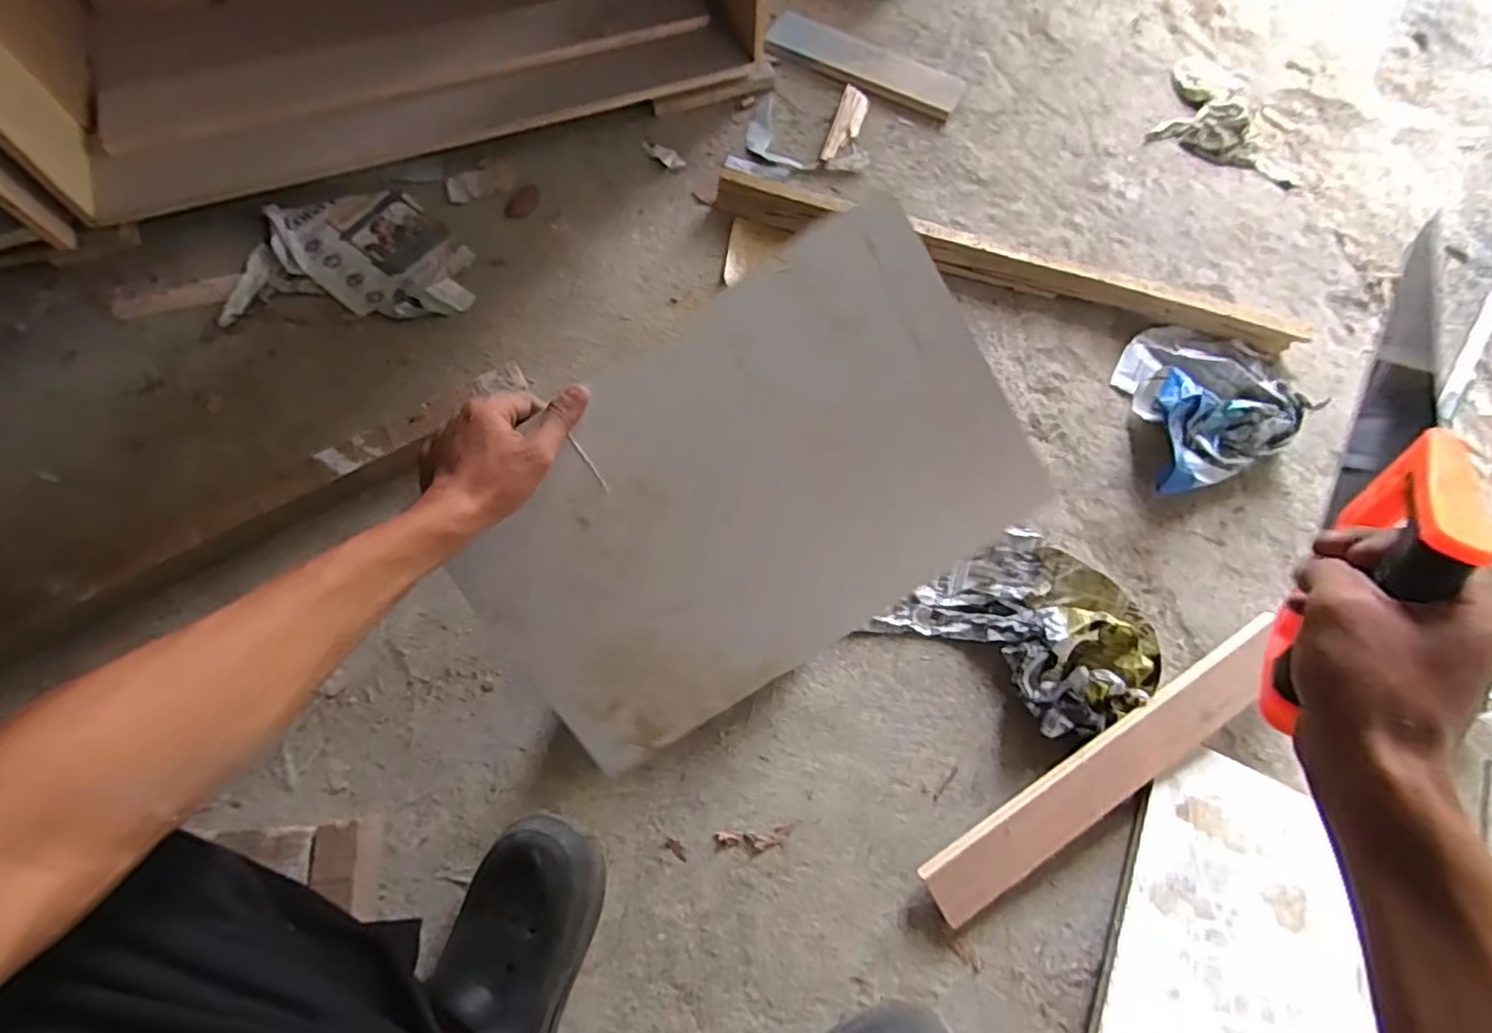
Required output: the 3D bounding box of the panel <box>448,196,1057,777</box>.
[{"bbox_3d":[-0.001,-0.003,0.486,0.421,0.011,0.259,-35,104,3],"label":"panel"}]

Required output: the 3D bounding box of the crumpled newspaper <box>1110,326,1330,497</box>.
[{"bbox_3d":[0.584,-0.151,0.793,0.203,0.075,0.236,-3,71,-4],"label":"crumpled newspaper"}]

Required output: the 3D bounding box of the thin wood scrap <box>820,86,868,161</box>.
[{"bbox_3d":[0.153,-0.593,0.966,0.041,0.010,0.149,18,71,4],"label":"thin wood scrap"}]

